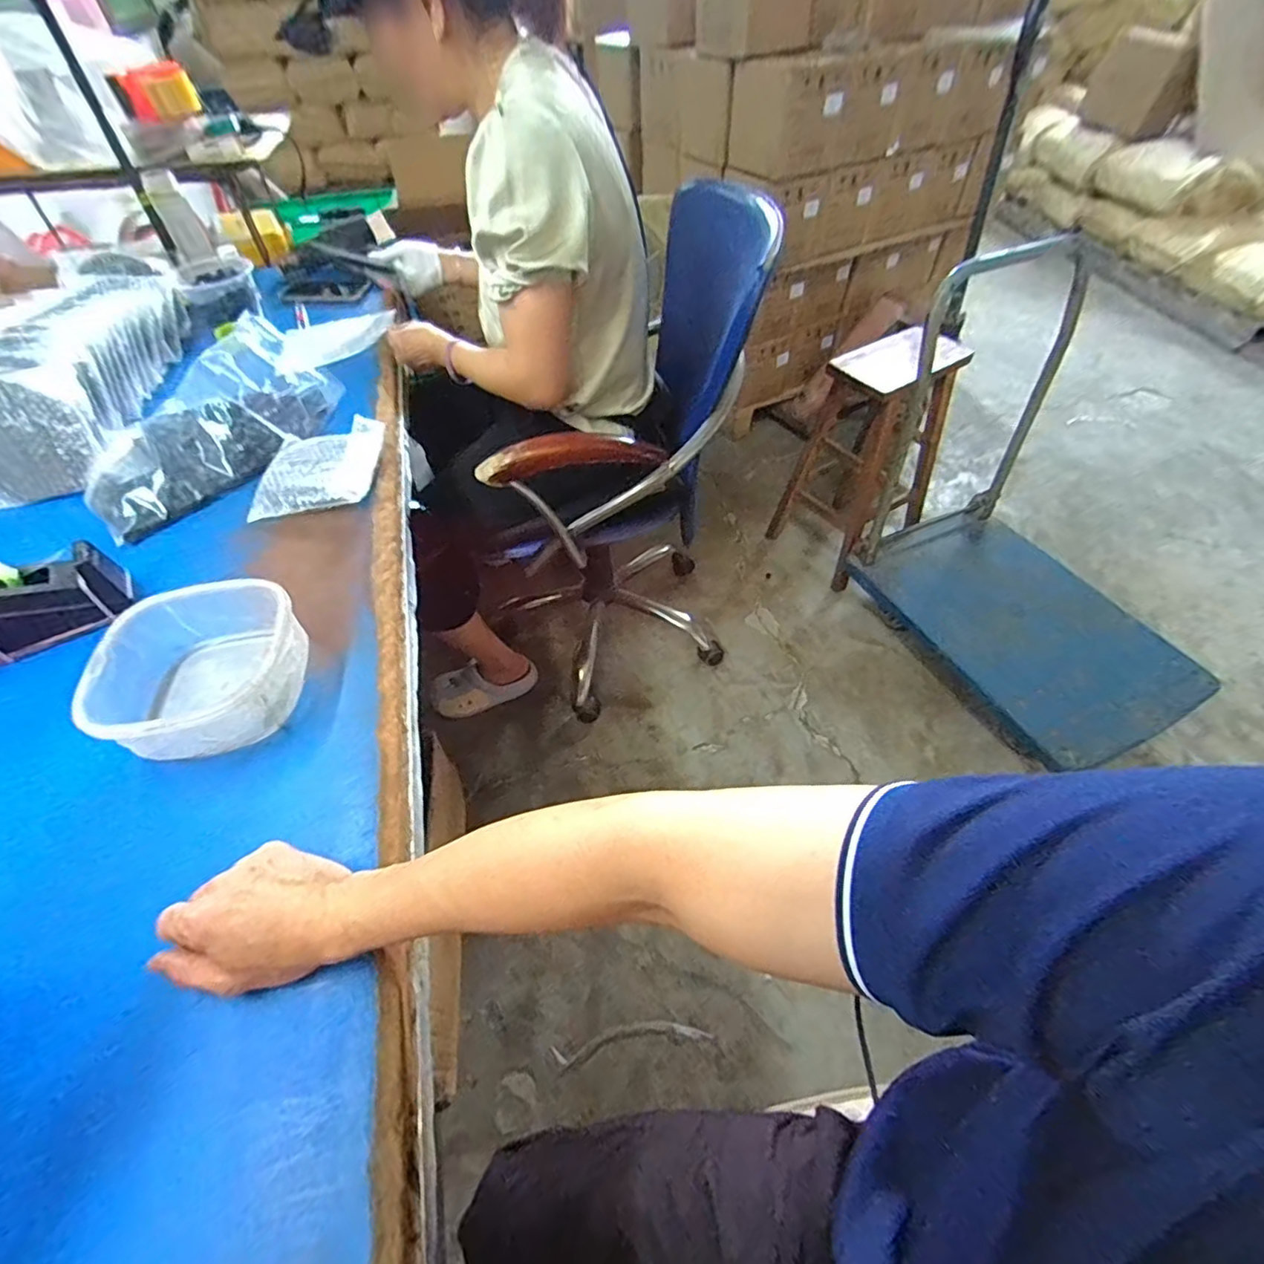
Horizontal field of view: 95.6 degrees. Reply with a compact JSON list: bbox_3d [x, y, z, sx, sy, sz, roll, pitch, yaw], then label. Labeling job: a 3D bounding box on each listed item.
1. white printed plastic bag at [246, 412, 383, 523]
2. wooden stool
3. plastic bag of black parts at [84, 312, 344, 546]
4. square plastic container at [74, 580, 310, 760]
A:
[{"bbox_3d":[-0.419,-0.218,0.768,0.152,0.032,0.159,-6,51,-3],"label":"white printed plastic bag"},{"bbox_3d":[0.588,-0.461,1.496,0.313,0.564,0.314,-35,58,-24],"label":"wooden stool"},{"bbox_3d":[-0.578,-0.296,0.777,0.187,0.115,0.345,35,60,26],"label":"plastic bag of black parts"},{"bbox_3d":[-0.404,0.035,0.545,0.163,0.068,0.153,-11,52,-7],"label":"square plastic container"}]

